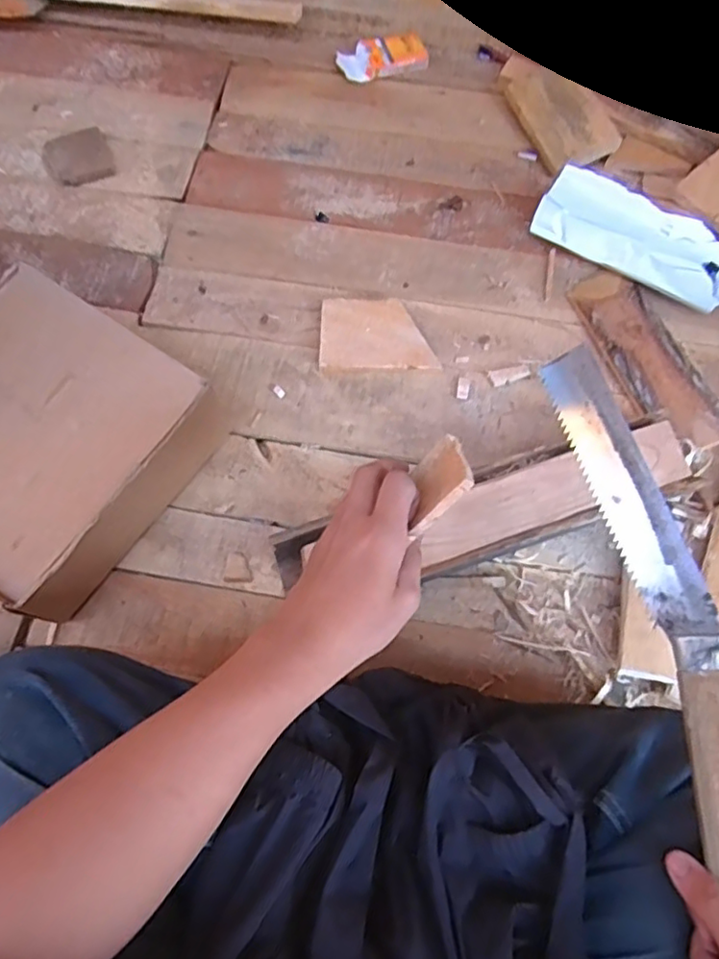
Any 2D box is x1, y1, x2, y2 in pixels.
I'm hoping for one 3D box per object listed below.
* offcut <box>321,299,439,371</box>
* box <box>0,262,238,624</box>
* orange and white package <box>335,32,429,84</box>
[{"bbox_3d":[0.019,-0.167,0.703,0.128,0.017,0.089,0,68,-1],"label":"offcut"},{"bbox_3d":[-0.317,-0.041,0.600,0.262,0.106,0.254,33,72,12],"label":"box"},{"bbox_3d":[0.032,-0.602,0.867,0.126,0.025,0.066,-16,70,-7],"label":"orange and white package"}]

